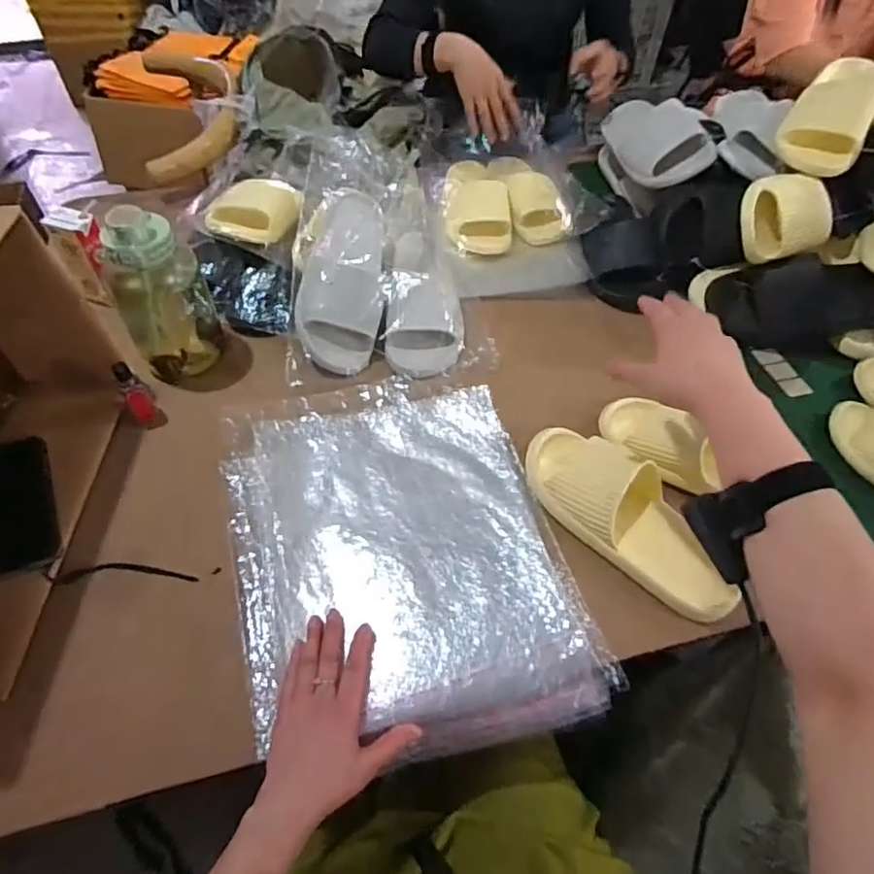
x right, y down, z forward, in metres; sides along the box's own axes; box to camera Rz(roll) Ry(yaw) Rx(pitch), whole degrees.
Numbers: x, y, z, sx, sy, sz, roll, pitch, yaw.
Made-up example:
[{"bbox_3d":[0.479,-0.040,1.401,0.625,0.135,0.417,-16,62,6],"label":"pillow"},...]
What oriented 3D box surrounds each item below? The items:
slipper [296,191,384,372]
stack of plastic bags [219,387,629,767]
[{"bbox_3d":[-0.130,-0.228,0.799,0.118,0.065,0.280,2,77,1],"label":"slipper"},{"bbox_3d":[-0.042,0.124,0.634,0.336,0.032,0.406,-13,55,-11],"label":"stack of plastic bags"}]

